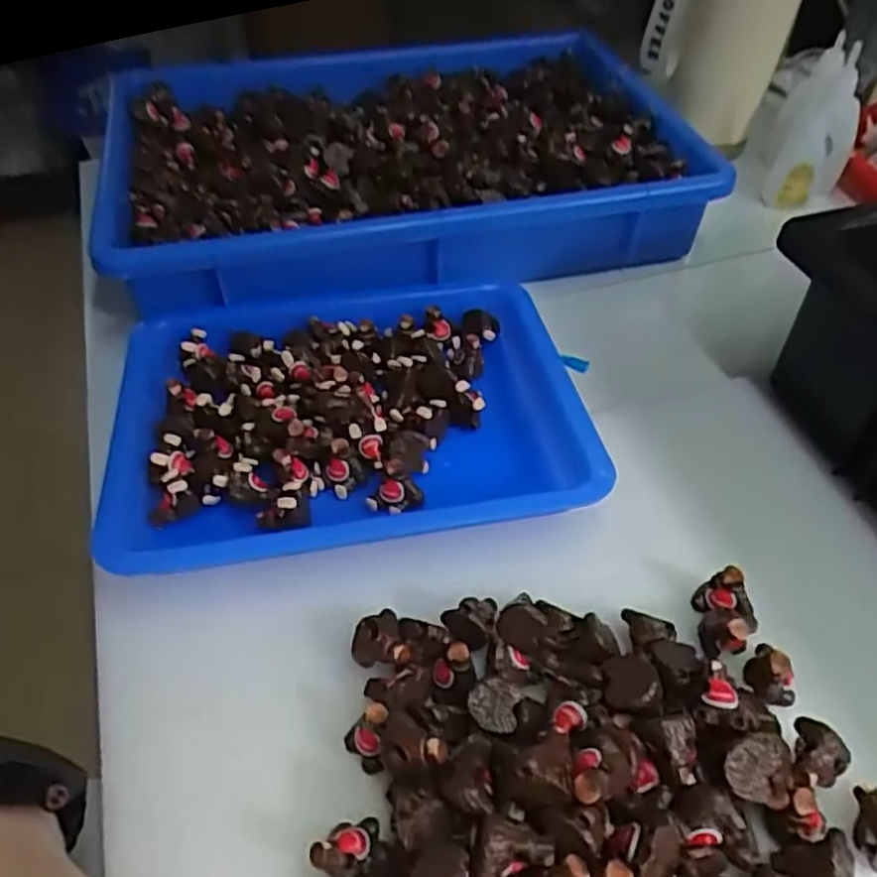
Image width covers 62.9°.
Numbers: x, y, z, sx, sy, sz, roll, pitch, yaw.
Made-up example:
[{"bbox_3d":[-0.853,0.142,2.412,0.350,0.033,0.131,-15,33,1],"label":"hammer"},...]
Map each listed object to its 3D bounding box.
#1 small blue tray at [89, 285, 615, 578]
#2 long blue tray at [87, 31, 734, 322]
[{"bbox_3d":[-0.040,-0.014,0.350,0.224,0.032,0.156,-7,48,-7],"label":"small blue tray"},{"bbox_3d":[-0.024,-0.203,0.500,0.376,0.055,0.279,-9,48,-8],"label":"long blue tray"}]

